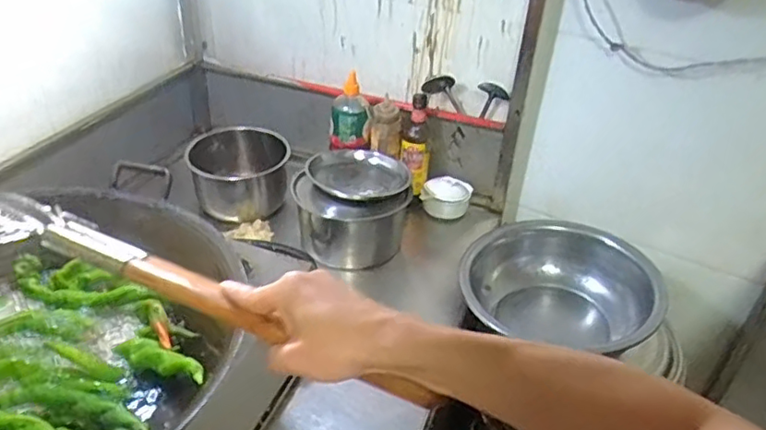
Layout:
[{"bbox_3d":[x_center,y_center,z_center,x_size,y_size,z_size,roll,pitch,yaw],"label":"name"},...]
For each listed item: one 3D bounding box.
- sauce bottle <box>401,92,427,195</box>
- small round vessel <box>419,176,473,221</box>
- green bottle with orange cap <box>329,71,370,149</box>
[{"bbox_3d":[0.068,-0.158,1.318,0.063,0.202,0.066,-2,12,-9],"label":"sauce bottle"},{"bbox_3d":[0.137,-0.040,1.328,0.101,0.062,0.101,3,35,-2],"label":"small round vessel"},{"bbox_3d":[-0.069,-0.214,1.258,0.078,0.132,0.046,3,35,-3],"label":"green bottle with orange cap"}]

